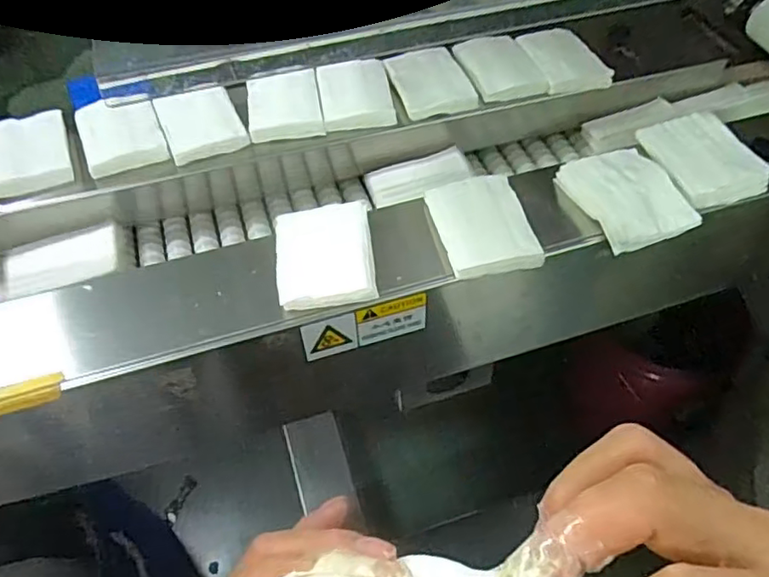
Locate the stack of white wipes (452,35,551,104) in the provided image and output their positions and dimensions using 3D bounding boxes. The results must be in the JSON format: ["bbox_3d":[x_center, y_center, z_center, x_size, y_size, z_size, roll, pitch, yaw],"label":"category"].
[{"bbox_3d":[0.120,-0.238,0.645,0.074,0.015,0.105,-13,53,-9],"label":"stack of white wipes"}]

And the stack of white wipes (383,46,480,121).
[{"bbox_3d":[0.047,-0.217,0.634,0.075,0.019,0.094,-15,53,-11],"label":"stack of white wipes"}]

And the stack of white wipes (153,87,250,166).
[{"bbox_3d":[-0.183,-0.165,0.595,0.071,0.014,0.095,-20,54,-14],"label":"stack of white wipes"}]

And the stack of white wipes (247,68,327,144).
[{"bbox_3d":[-0.102,-0.187,0.610,0.071,0.020,0.089,-9,52,-6],"label":"stack of white wipes"}]

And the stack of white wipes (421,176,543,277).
[{"bbox_3d":[0.081,-0.055,0.500,0.071,0.017,0.098,-9,52,-7],"label":"stack of white wipes"}]

